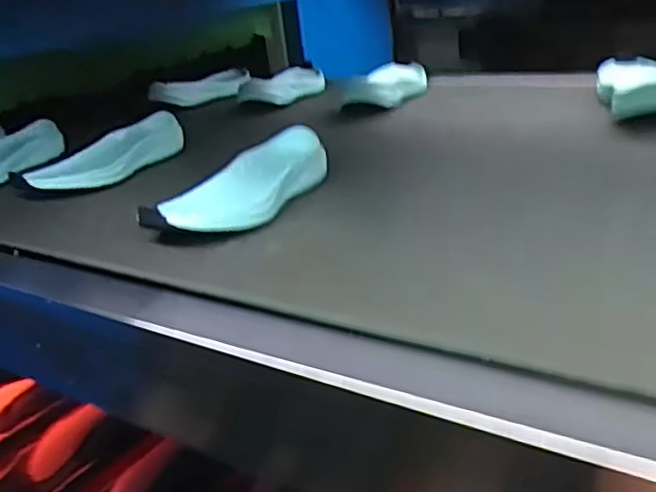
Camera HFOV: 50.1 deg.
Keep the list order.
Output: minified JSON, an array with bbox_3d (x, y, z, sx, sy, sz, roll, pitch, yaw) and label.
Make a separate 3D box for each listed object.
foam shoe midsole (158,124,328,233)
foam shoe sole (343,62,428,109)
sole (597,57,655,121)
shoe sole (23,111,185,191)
[{"bbox_3d":[-0.071,-0.056,0.641,0.067,0.044,0.221,4,24,26],"label":"foam shoe midsole"},{"bbox_3d":[0.096,-0.239,1.025,0.073,0.041,0.223,4,24,26],"label":"foam shoe sole"},{"bbox_3d":[0.370,-0.196,0.845,0.077,0.039,0.203,-2,22,12],"label":"sole"},{"bbox_3d":[-0.249,-0.108,0.817,0.084,0.036,0.223,3,24,25],"label":"shoe sole"}]

